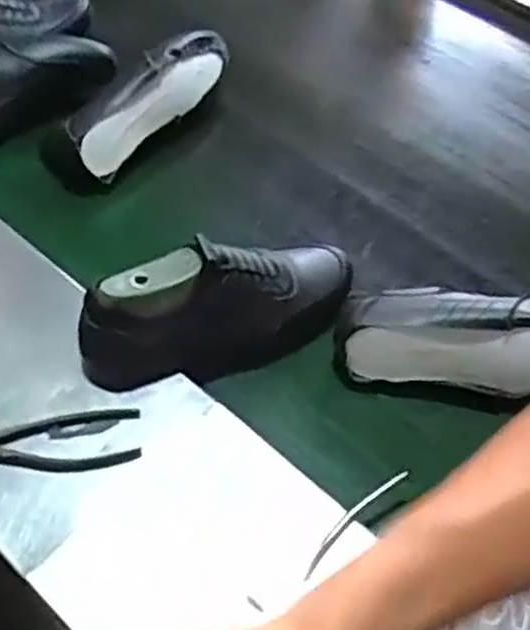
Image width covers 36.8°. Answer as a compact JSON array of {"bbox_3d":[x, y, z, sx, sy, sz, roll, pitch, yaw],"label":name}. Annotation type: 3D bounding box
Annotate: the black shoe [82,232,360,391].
[{"bbox_3d":[-0.033,-0.013,0.764,0.277,0.121,0.087,-12,55,-25],"label":"black shoe"}]

